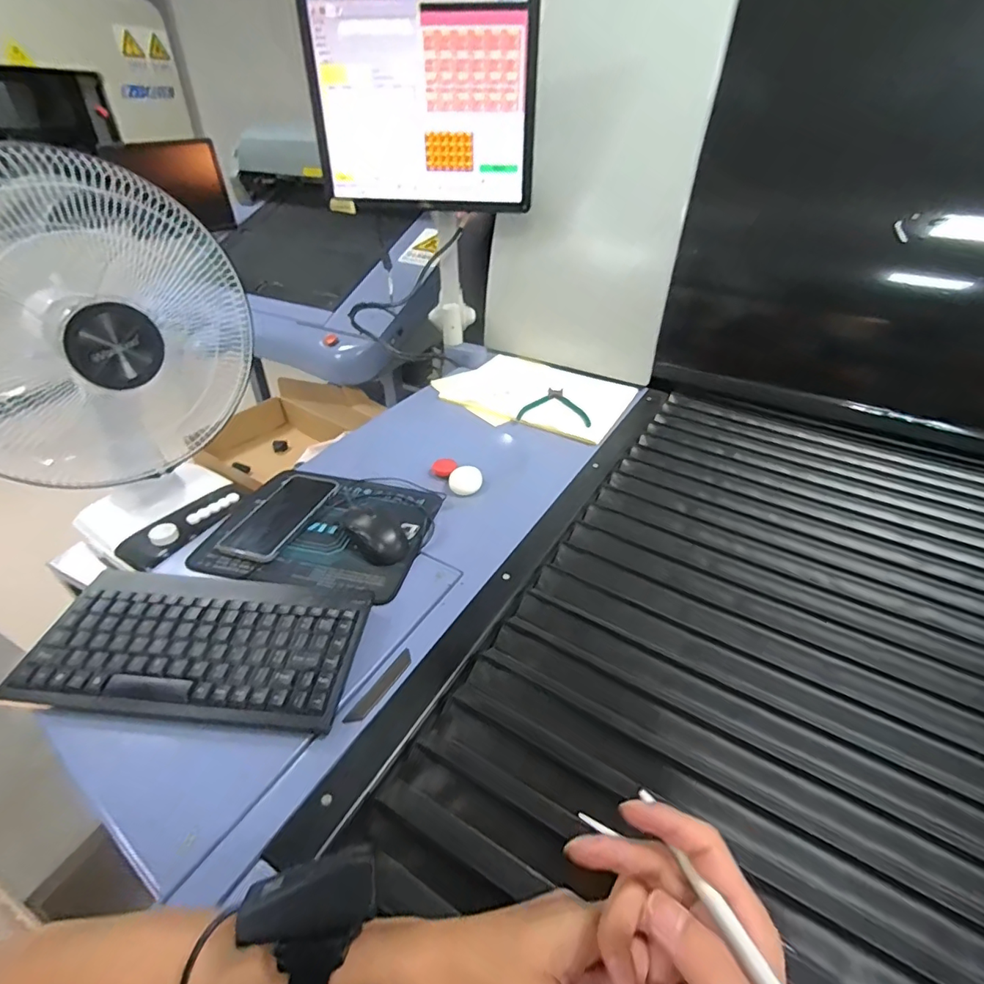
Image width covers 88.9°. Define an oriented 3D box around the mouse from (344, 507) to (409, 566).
[{"bbox_3d":[-0.141,0.048,0.613,0.049,0.032,0.097,-25,44,-29],"label":"mouse"}]

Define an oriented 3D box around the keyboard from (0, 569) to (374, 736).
[{"bbox_3d":[-0.276,0.143,0.482,0.289,0.030,0.146,2,37,2],"label":"keyboard"}]

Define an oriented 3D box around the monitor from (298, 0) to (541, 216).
[{"bbox_3d":[-0.118,-0.640,0.830,0.377,0.290,0.048,6,38,7],"label":"monitor"}]

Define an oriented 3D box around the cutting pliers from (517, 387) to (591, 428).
[{"bbox_3d":[0.113,-0.159,0.913,0.124,0.007,0.125,4,37,4],"label":"cutting pliers"}]

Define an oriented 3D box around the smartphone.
[{"bbox_3d":[-0.272,0.028,0.648,0.078,0.016,0.156,13,39,15],"label":"smartphone"}]

